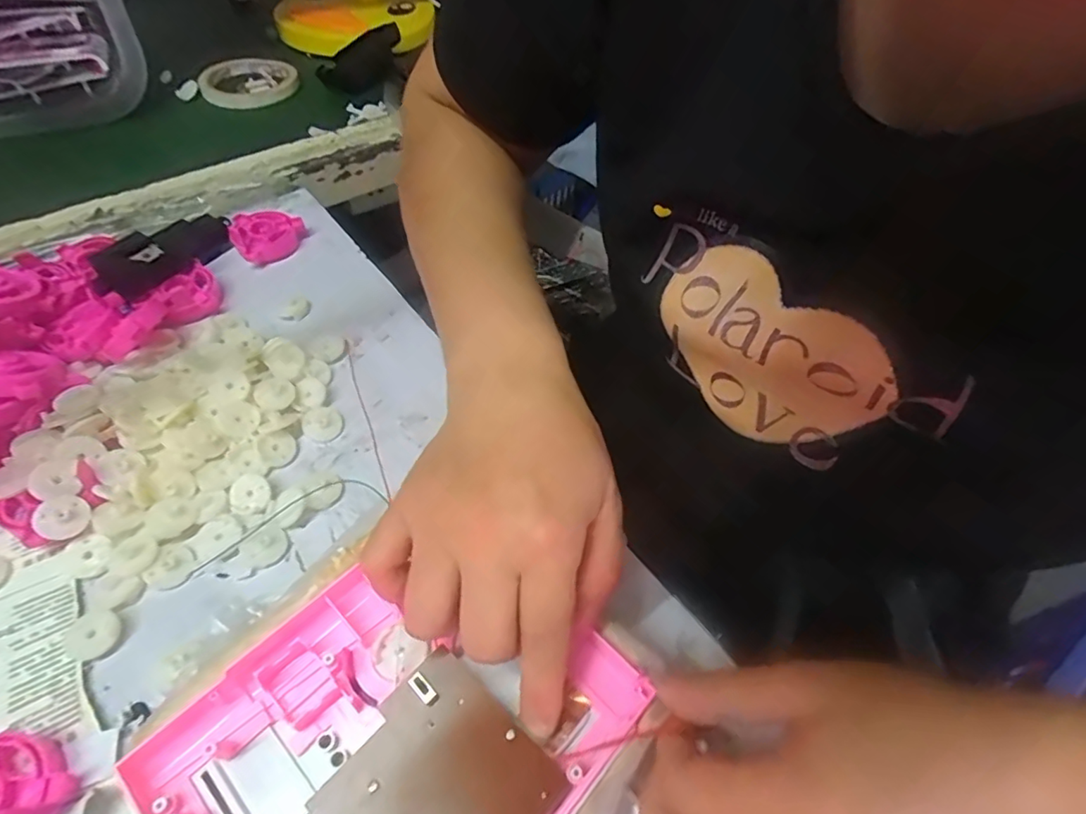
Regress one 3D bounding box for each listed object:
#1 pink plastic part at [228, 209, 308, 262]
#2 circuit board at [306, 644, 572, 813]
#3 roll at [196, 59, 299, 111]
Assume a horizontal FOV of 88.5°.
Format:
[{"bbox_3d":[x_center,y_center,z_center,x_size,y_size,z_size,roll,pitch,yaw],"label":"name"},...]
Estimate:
[{"bbox_3d":[-0.220,-0.140,0.448,0.053,0.021,0.049,-14,54,-14],"label":"pink plastic part"},{"bbox_3d":[-0.040,0.143,0.210,0.072,0.005,0.072,37,58,22],"label":"circuit board"},{"bbox_3d":[-0.324,-0.356,0.609,0.100,0.017,0.100,2,52,-3],"label":"roll"}]

